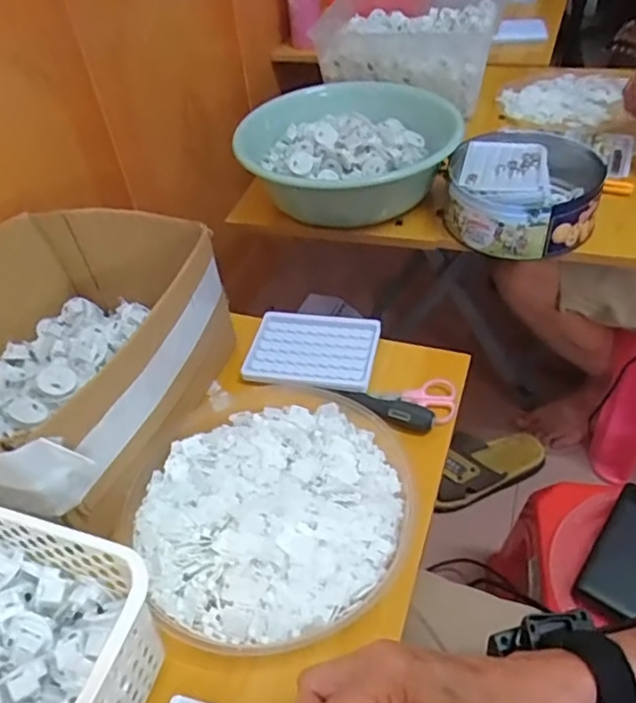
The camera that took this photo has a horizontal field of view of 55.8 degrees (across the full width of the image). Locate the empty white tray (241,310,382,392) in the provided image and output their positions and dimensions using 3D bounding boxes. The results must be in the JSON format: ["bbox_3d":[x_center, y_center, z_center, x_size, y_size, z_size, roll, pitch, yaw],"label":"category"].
[{"bbox_3d":[-0.007,-0.003,0.636,0.134,0.010,0.105,7,46,13],"label":"empty white tray"}]

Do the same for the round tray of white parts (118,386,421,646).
[{"bbox_3d":[-0.043,0.122,0.508,0.233,0.036,0.251,-22,47,-16],"label":"round tray of white parts"}]

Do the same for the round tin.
[{"bbox_3d":[0.262,-0.208,0.776,0.177,0.081,0.198,6,46,12],"label":"round tin"}]

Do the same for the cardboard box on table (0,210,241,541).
[{"bbox_3d":[-0.237,-0.001,0.544,0.224,0.128,0.288,10,47,16],"label":"cardboard box on table"}]

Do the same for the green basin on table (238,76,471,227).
[{"bbox_3d":[0.044,-0.266,0.834,0.301,0.107,0.259,0,45,6],"label":"green basin on table"}]

